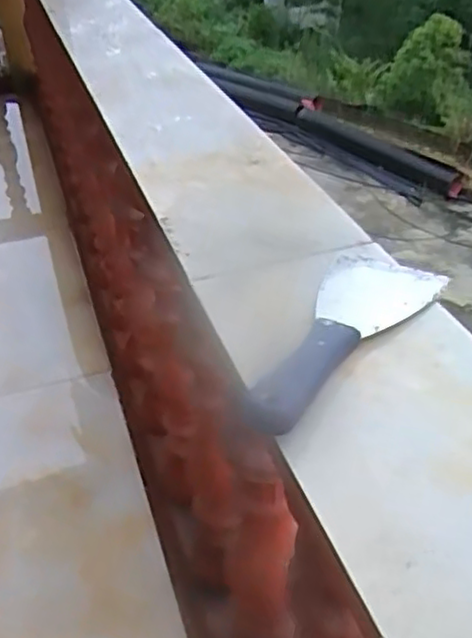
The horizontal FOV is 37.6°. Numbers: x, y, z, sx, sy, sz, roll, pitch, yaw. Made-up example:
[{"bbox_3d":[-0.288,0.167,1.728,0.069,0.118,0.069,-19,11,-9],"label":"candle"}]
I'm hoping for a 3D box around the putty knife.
[{"bbox_3d":[0.082,0.008,0.495,0.086,0.017,0.226,14,38,22],"label":"putty knife"}]

